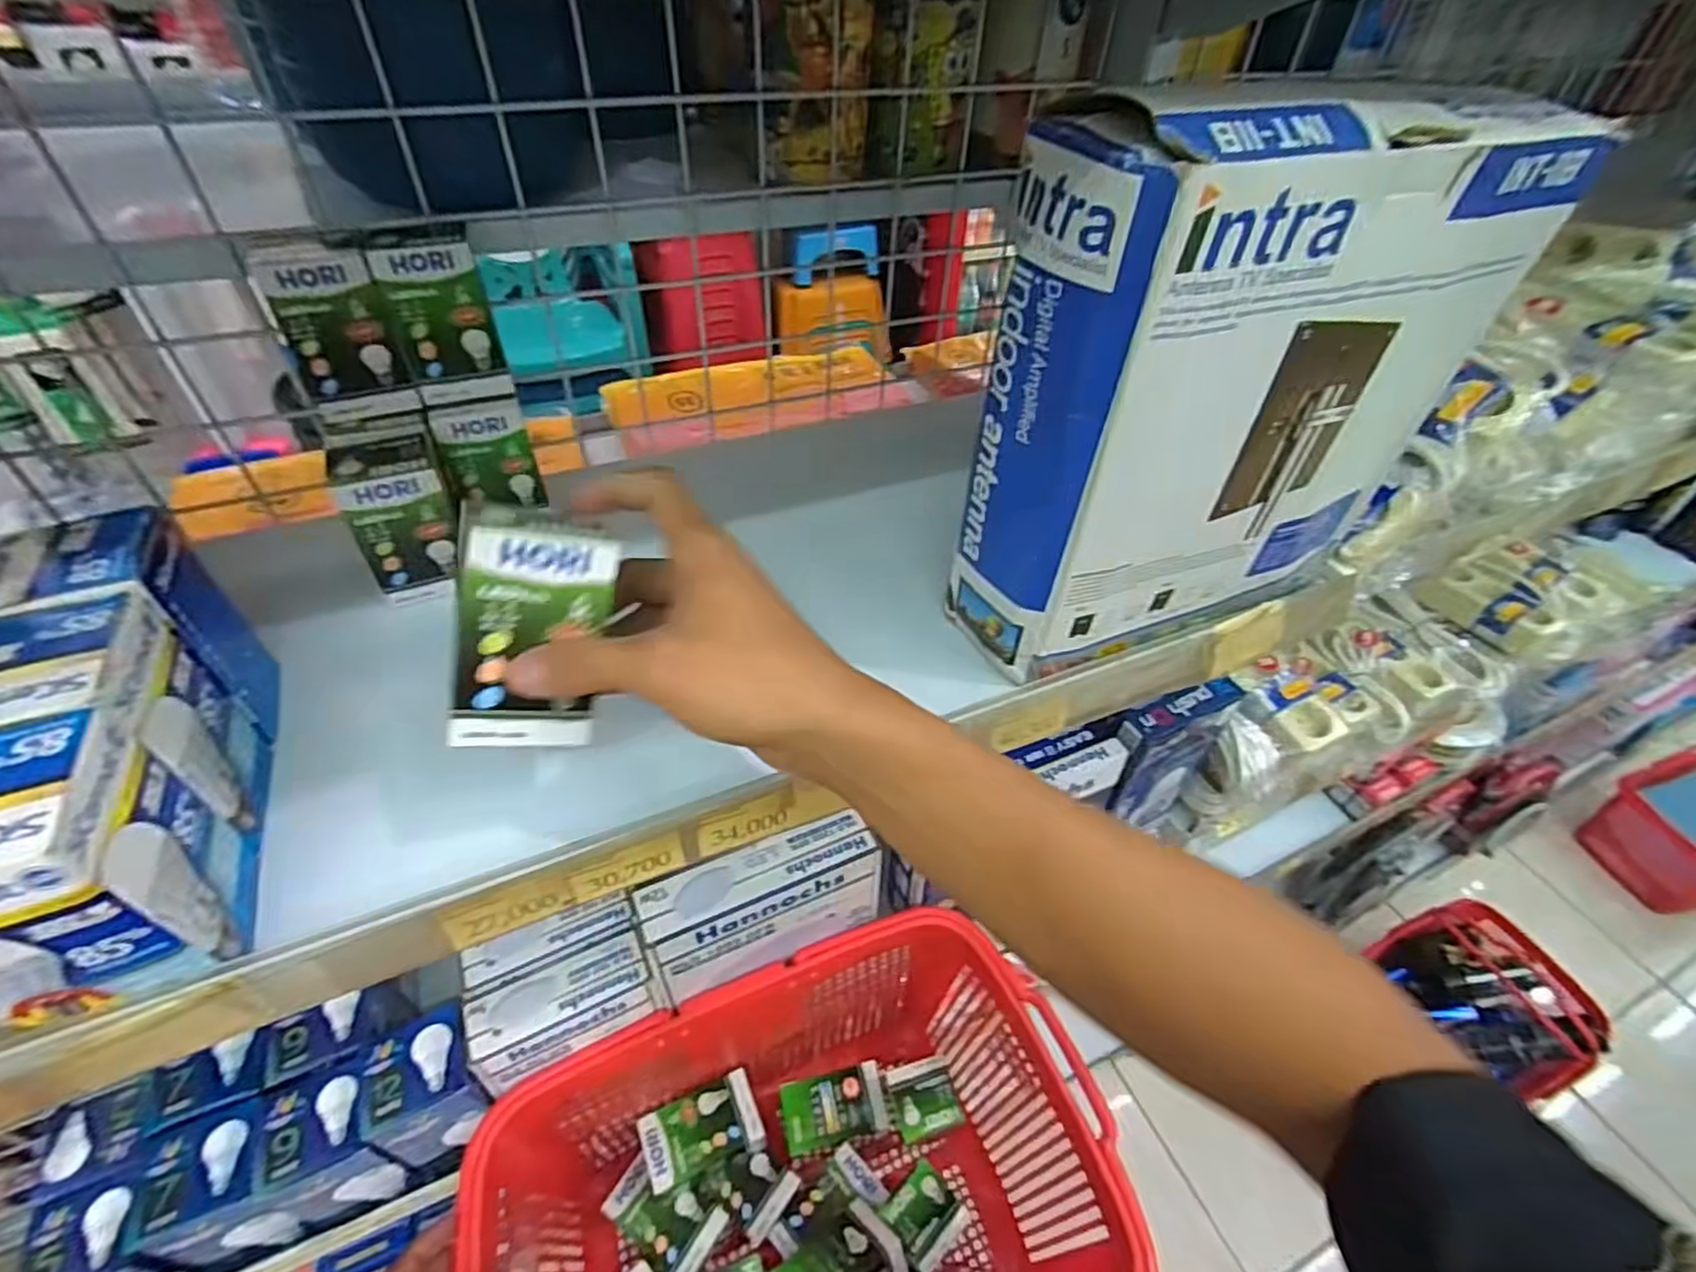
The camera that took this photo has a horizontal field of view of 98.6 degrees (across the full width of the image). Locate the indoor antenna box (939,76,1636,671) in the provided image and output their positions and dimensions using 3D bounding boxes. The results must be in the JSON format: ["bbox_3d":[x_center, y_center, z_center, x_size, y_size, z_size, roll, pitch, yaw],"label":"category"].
[{"bbox_3d":[0.198,-0.120,0.375,0.264,0.254,0.084,-18,49,-21],"label":"indoor antenna box"}]

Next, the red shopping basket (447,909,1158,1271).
[{"bbox_3d":[-0.027,0.431,0.538,0.404,0.242,0.291,-18,49,-20],"label":"red shopping basket"}]

